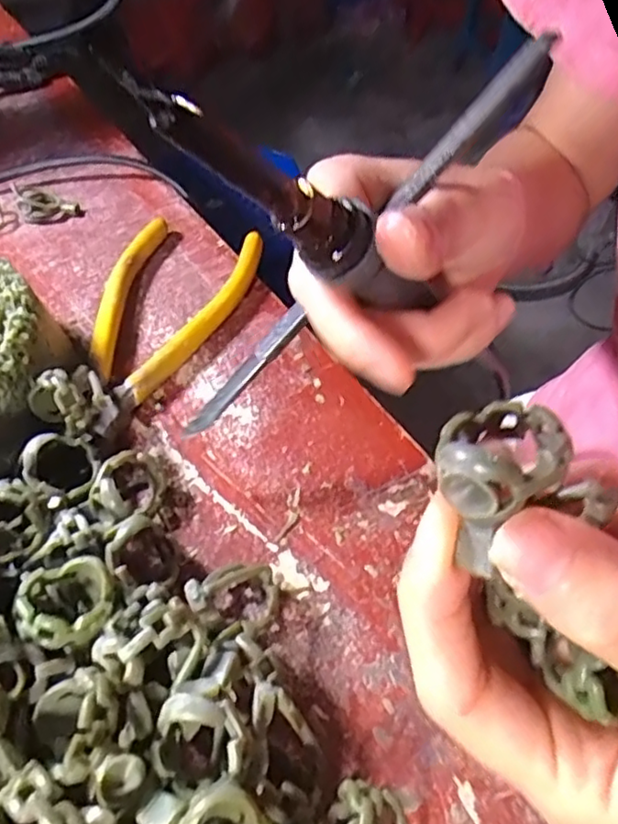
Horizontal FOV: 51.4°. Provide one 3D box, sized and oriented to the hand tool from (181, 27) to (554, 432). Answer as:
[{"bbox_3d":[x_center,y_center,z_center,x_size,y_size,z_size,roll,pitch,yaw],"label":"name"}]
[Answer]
[{"bbox_3d":[0.014,-0.048,0.201,0.154,0.004,0.009,-46,58,8],"label":"hand tool"}]

